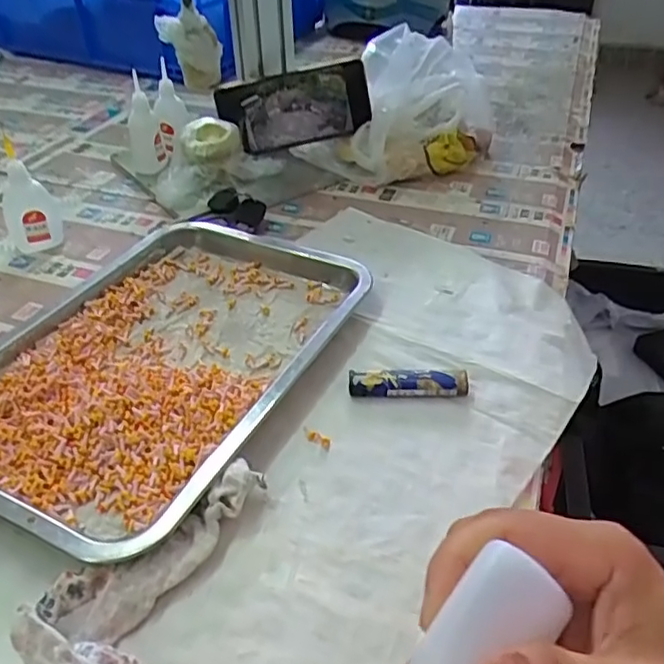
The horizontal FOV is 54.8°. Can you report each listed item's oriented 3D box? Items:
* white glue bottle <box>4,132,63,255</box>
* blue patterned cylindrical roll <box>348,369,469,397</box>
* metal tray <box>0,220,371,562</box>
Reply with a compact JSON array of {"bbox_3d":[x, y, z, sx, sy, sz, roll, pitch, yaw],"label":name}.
[{"bbox_3d":[-0.272,-0.122,0.572,0.046,0.097,0.031,-16,41,-20],"label":"white glue bottle"},{"bbox_3d":[0.052,0.033,0.436,0.078,0.016,0.019,1,38,0],"label":"blue patterned cylindrical roll"},{"bbox_3d":[-0.135,0.008,0.465,0.235,0.021,0.307,19,42,22],"label":"metal tray"}]

